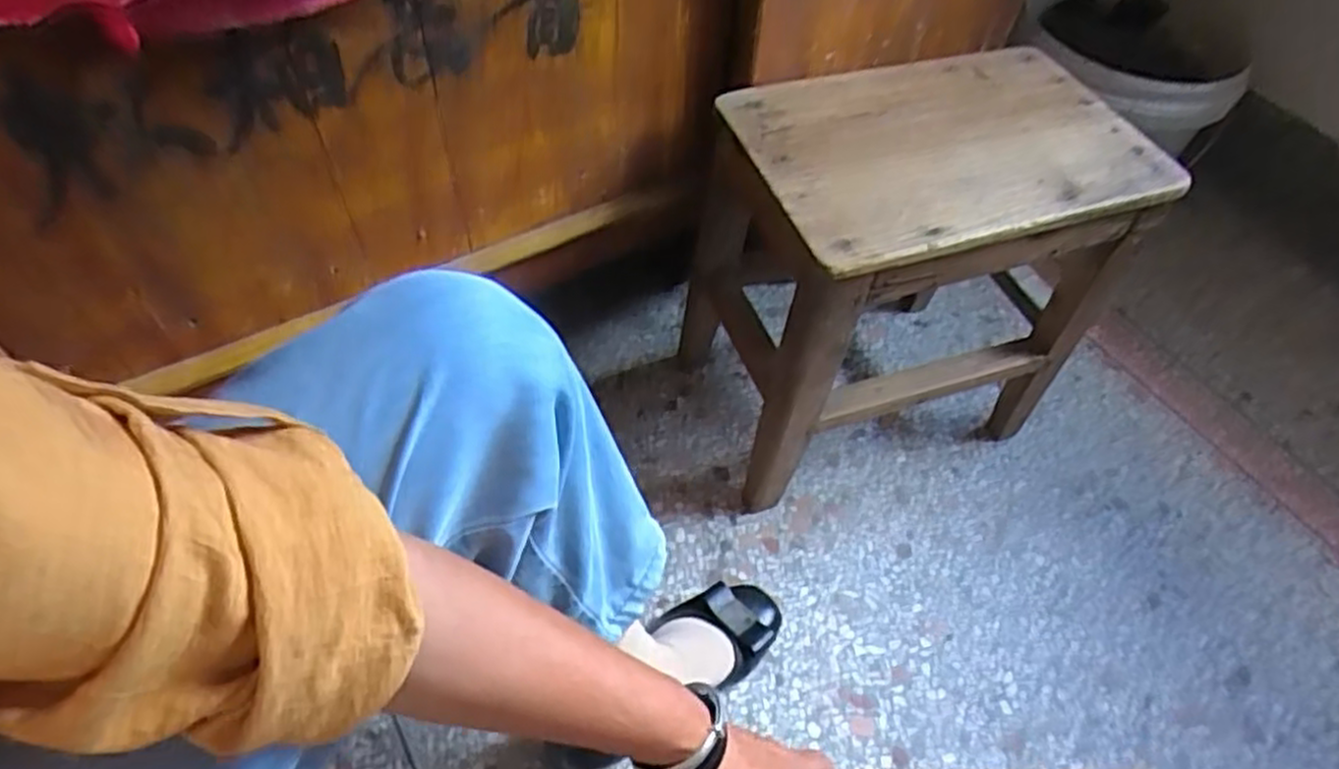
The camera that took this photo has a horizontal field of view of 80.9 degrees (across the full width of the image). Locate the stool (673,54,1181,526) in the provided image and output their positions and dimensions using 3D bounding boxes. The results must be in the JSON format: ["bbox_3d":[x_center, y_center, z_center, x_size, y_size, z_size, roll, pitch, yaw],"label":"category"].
[{"bbox_3d":[0.201,-0.101,0.731,0.311,0.306,0.215,-14,56,-15],"label":"stool"}]

